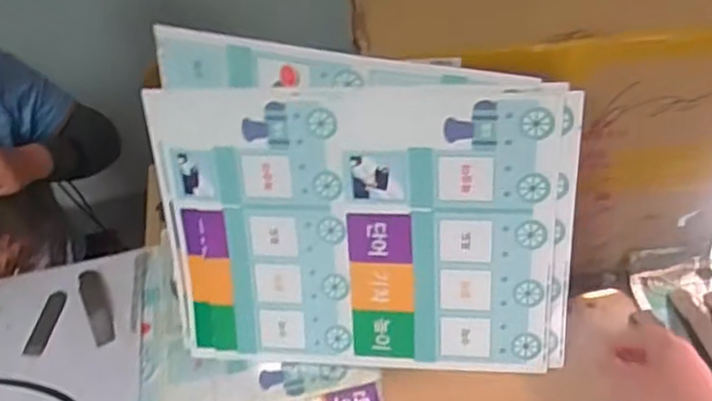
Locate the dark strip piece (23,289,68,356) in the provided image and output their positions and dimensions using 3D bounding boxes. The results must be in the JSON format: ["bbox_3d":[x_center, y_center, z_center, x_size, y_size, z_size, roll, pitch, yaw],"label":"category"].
[{"bbox_3d":[-0.493,0.196,1.030,0.034,0.011,0.118,0,46,7],"label":"dark strip piece"}]

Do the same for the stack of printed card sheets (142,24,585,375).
[{"bbox_3d":[0.004,0.019,0.841,0.530,0.450,0.026,1,21,9],"label":"stack of printed card sheets"}]

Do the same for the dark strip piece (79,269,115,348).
[{"bbox_3d":[-0.419,0.169,1.046,0.036,0.006,0.164,-24,48,-15],"label":"dark strip piece"}]

